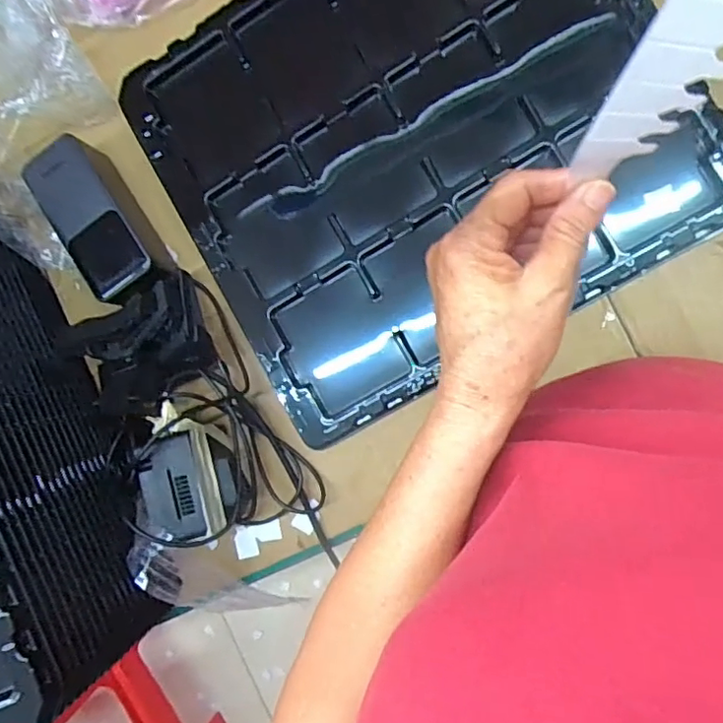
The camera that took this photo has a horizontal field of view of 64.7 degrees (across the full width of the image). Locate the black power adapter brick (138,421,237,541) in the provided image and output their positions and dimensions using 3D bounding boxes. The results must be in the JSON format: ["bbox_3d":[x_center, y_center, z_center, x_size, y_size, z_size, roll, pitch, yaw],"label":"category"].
[{"bbox_3d":[-0.130,0.089,0.429,0.056,0.045,0.079,-15,91,9],"label":"black power adapter brick"}]

